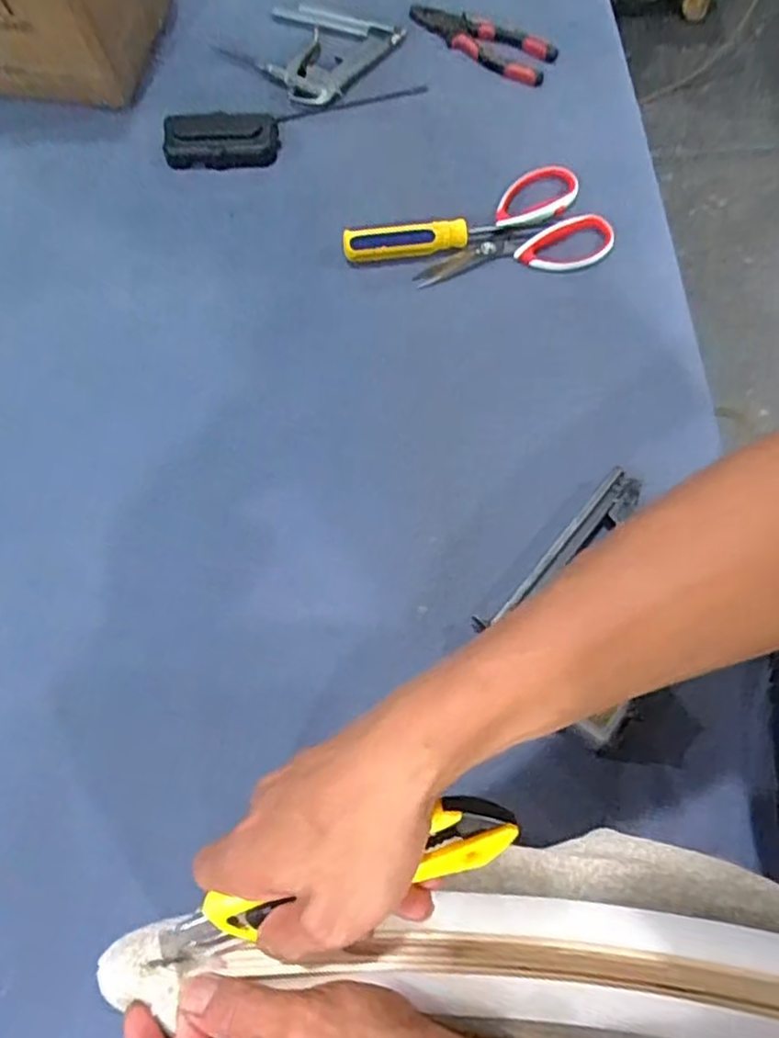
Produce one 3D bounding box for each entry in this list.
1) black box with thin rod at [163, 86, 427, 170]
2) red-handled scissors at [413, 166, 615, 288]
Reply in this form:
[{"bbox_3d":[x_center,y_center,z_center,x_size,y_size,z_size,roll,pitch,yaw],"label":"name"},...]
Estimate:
[{"bbox_3d":[-0.094,-0.384,0.670,0.254,0.033,0.063,-9,73,-3],"label":"black box with thin rod"},{"bbox_3d":[0.112,-0.278,0.645,0.185,0.028,0.103,-9,73,-3],"label":"red-handled scissors"}]

